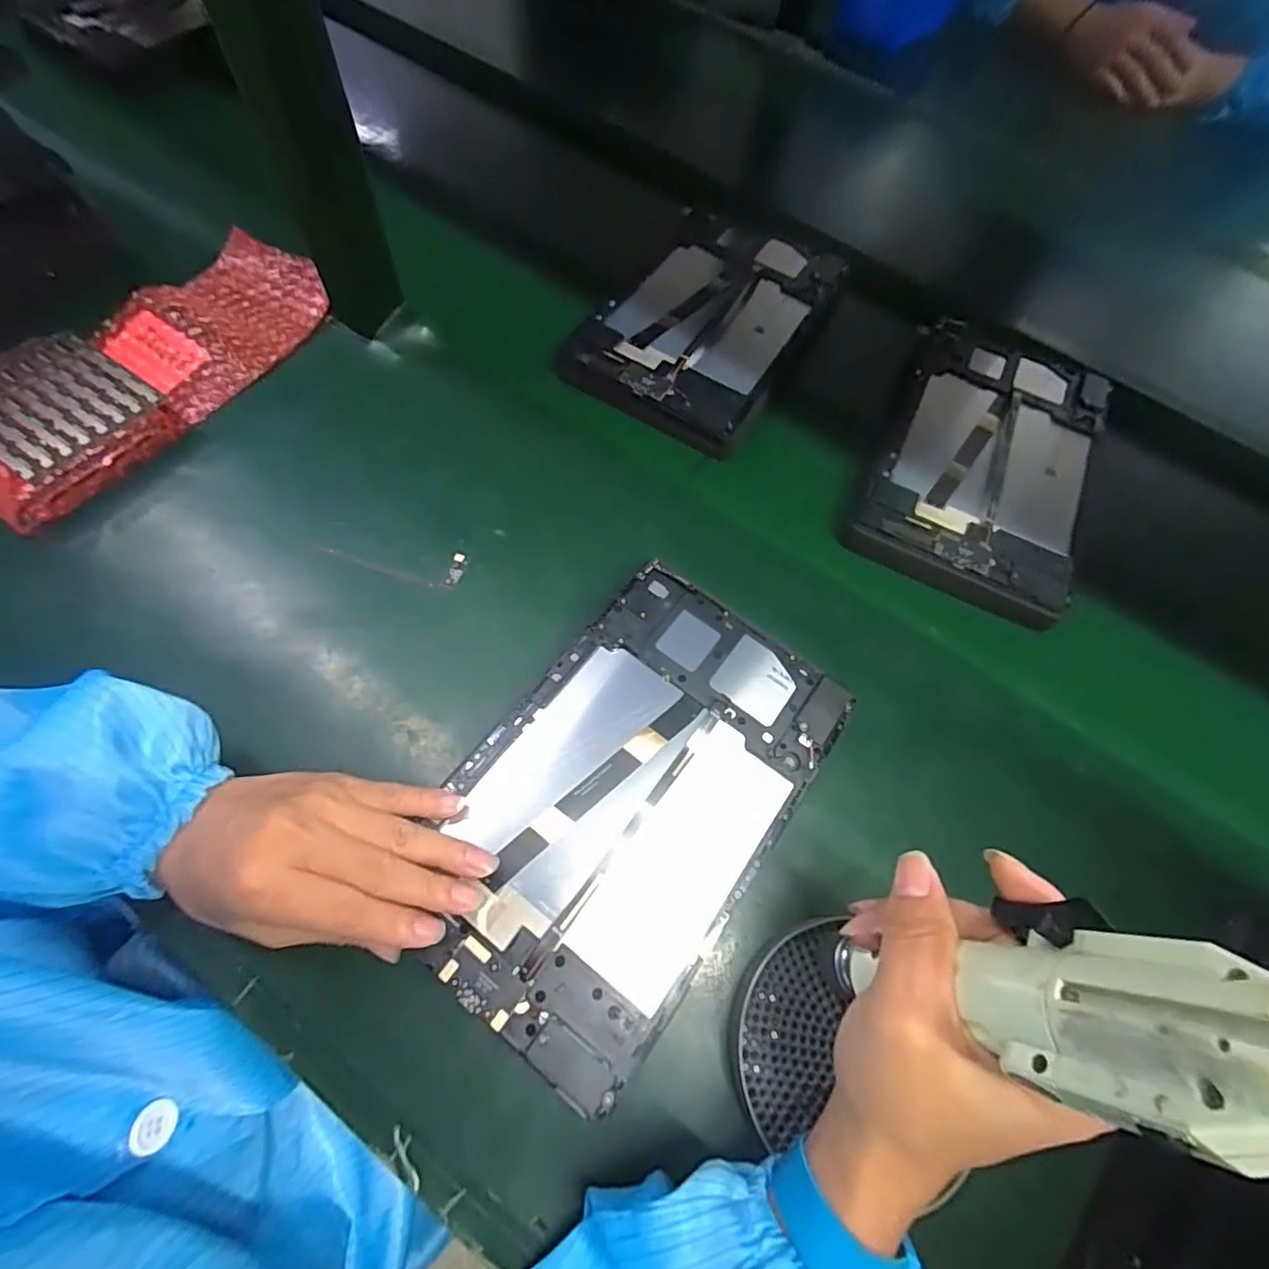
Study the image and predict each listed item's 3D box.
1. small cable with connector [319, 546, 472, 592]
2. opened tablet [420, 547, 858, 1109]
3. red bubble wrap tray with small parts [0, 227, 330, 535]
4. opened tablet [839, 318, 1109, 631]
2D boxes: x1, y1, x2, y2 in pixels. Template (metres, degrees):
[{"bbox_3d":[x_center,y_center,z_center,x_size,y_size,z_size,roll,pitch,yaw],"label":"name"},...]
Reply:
[{"bbox_3d":[-0.155,-0.050,0.379,0.090,0.005,0.029,14,66,4],"label":"small cable with connector"},{"bbox_3d":[-0.001,0.079,0.304,0.147,0.013,0.234,36,69,13],"label":"opened tablet"},{"bbox_3d":[-0.346,-0.197,0.418,0.116,0.034,0.273,29,66,8],"label":"red bubble wrap tray with small parts"},{"bbox_3d":[0.266,-0.136,0.443,0.146,0.024,0.259,27,66,7],"label":"opened tablet"}]

